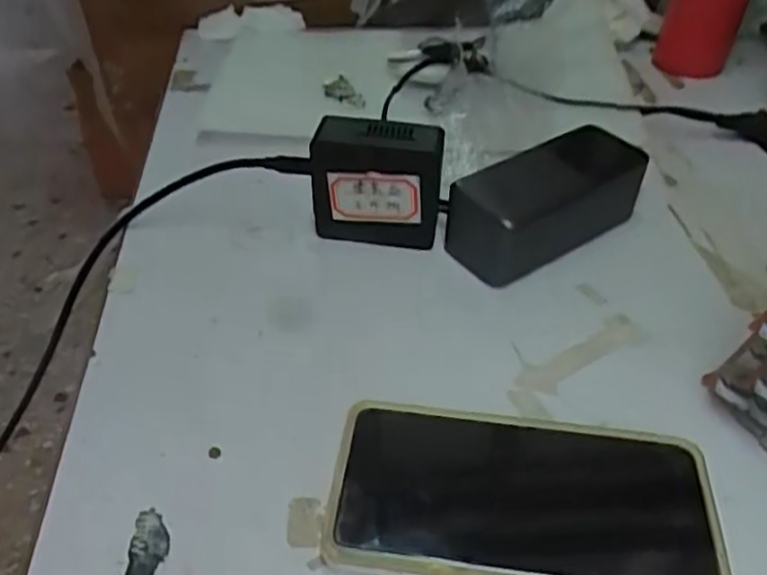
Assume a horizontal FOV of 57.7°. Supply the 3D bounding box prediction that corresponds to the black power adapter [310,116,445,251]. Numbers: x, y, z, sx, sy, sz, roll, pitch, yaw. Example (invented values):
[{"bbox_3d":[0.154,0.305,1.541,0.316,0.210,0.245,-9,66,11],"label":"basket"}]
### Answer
[{"bbox_3d":[-0.003,-0.066,0.431,0.080,0.069,0.037,5,43,4],"label":"black power adapter"}]

